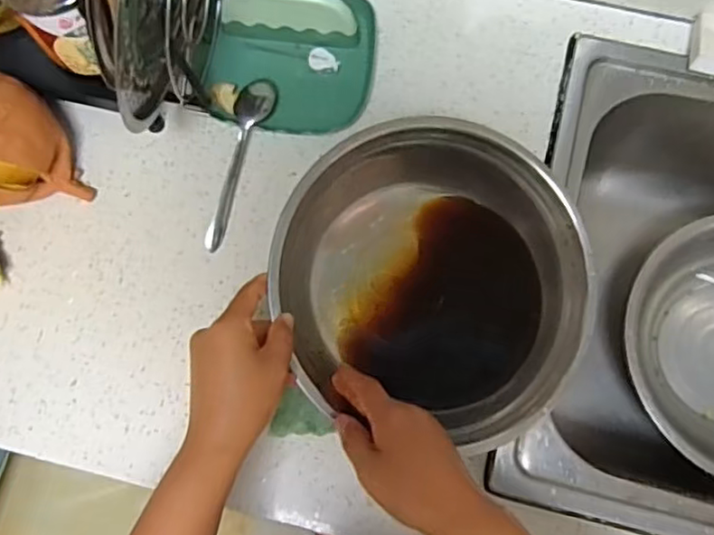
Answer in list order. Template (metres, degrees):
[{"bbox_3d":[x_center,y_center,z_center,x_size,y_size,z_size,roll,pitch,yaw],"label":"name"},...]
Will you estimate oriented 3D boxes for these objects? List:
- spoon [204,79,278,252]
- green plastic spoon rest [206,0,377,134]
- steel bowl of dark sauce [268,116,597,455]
[{"bbox_3d":[-0.110,-0.098,0.582,0.034,0.021,0.169,15,78,3],"label":"spoon"},{"bbox_3d":[-0.063,-0.196,0.582,0.159,0.059,0.138,1,78,1],"label":"green plastic spoon rest"},{"bbox_3d":[0.064,0.007,0.494,0.235,0.097,0.225,0,81,3],"label":"steel bowl of dark sauce"}]

